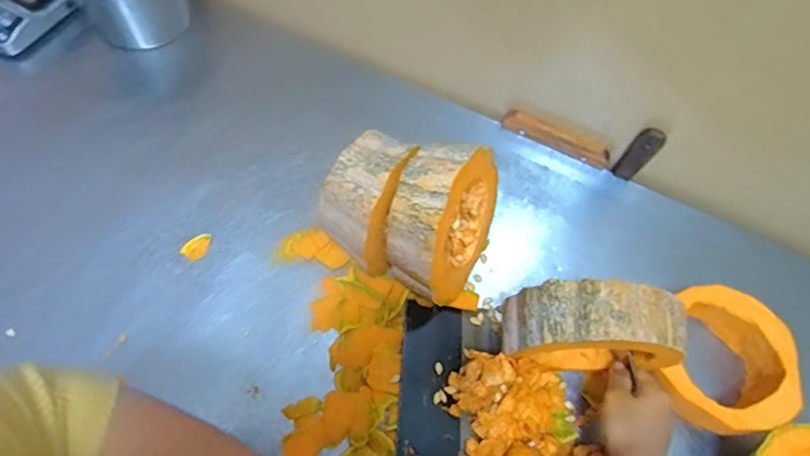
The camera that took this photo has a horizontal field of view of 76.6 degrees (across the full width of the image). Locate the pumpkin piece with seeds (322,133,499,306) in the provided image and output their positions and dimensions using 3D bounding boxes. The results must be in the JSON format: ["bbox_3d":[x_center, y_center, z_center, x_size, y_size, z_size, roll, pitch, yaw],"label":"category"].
[{"bbox_3d":[0.006,-0.020,0.557,0.163,0.150,0.150,25,65,8],"label":"pumpkin piece with seeds"}]

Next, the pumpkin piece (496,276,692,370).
[{"bbox_3d":[0.183,0.104,0.497,0.165,0.154,0.053,6,62,1],"label":"pumpkin piece"}]

